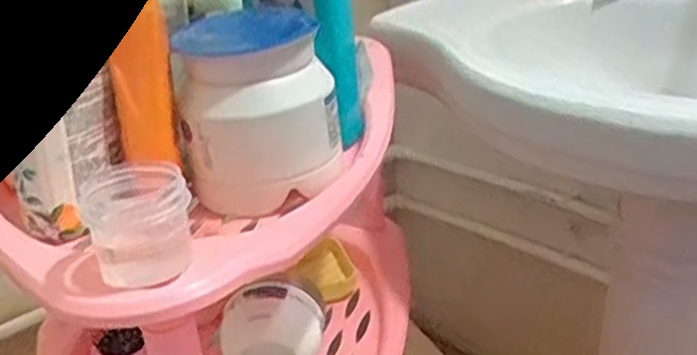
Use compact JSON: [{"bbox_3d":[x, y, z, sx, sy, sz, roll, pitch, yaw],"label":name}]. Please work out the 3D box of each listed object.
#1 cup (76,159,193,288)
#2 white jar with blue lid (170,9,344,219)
[{"bbox_3d":[-0.106,0.025,0.383,0.042,0.052,0.045,12,29,27],"label":"cup"},{"bbox_3d":[-0.062,-0.050,0.519,0.105,0.113,0.091,-5,26,-5],"label":"white jar with blue lid"}]

